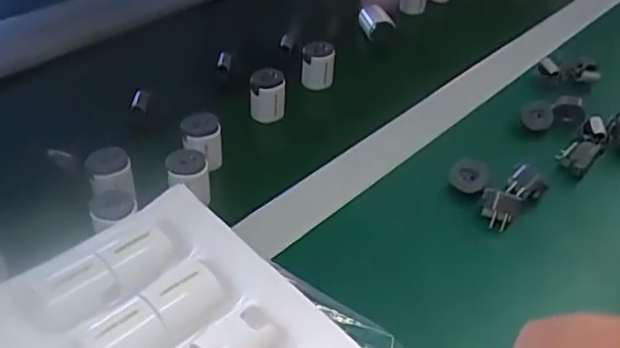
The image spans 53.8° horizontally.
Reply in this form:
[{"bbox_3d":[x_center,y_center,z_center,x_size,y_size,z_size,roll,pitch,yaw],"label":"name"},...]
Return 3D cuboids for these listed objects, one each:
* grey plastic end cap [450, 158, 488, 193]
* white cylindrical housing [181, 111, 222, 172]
[{"bbox_3d":[0.123,0.001,0.472,0.027,0.021,0.019,19,43,16],"label":"grey plastic end cap"},{"bbox_3d":[-0.089,-0.026,0.491,0.033,0.041,0.030,2,41,-2],"label":"white cylindrical housing"}]

